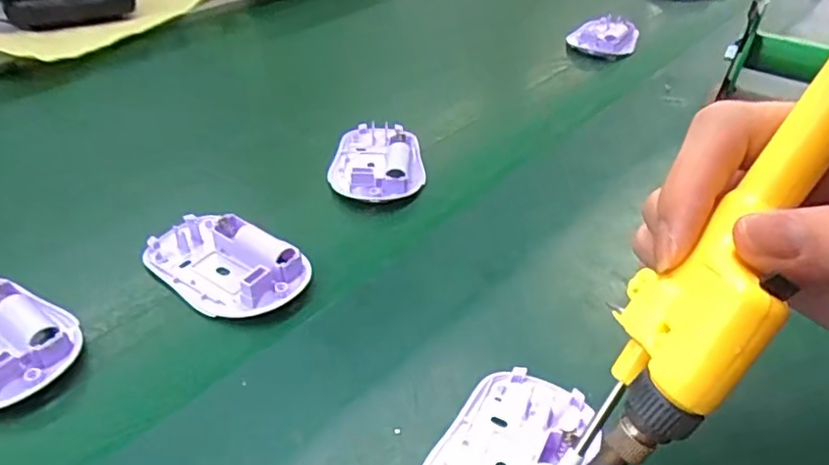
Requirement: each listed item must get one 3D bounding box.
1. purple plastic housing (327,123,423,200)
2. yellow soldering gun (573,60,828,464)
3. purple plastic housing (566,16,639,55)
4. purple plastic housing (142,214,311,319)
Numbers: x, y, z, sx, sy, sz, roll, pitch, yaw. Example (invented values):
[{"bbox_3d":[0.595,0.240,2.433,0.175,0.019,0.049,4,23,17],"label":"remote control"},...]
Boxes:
[{"bbox_3d":[-0.026,-0.051,0.420,0.062,0.018,0.087,-1,38,-7],"label":"purple plastic housing"},{"bbox_3d":[0.095,-0.002,0.174,0.036,0.232,0.029,37,10,34],"label":"yellow soldering gun"},{"bbox_3d":[0.191,-0.199,0.611,0.060,0.018,0.070,24,42,24],"label":"purple plastic housing"},{"bbox_3d":[-0.102,0.013,0.326,0.088,0.017,0.052,23,41,23],"label":"purple plastic housing"}]

